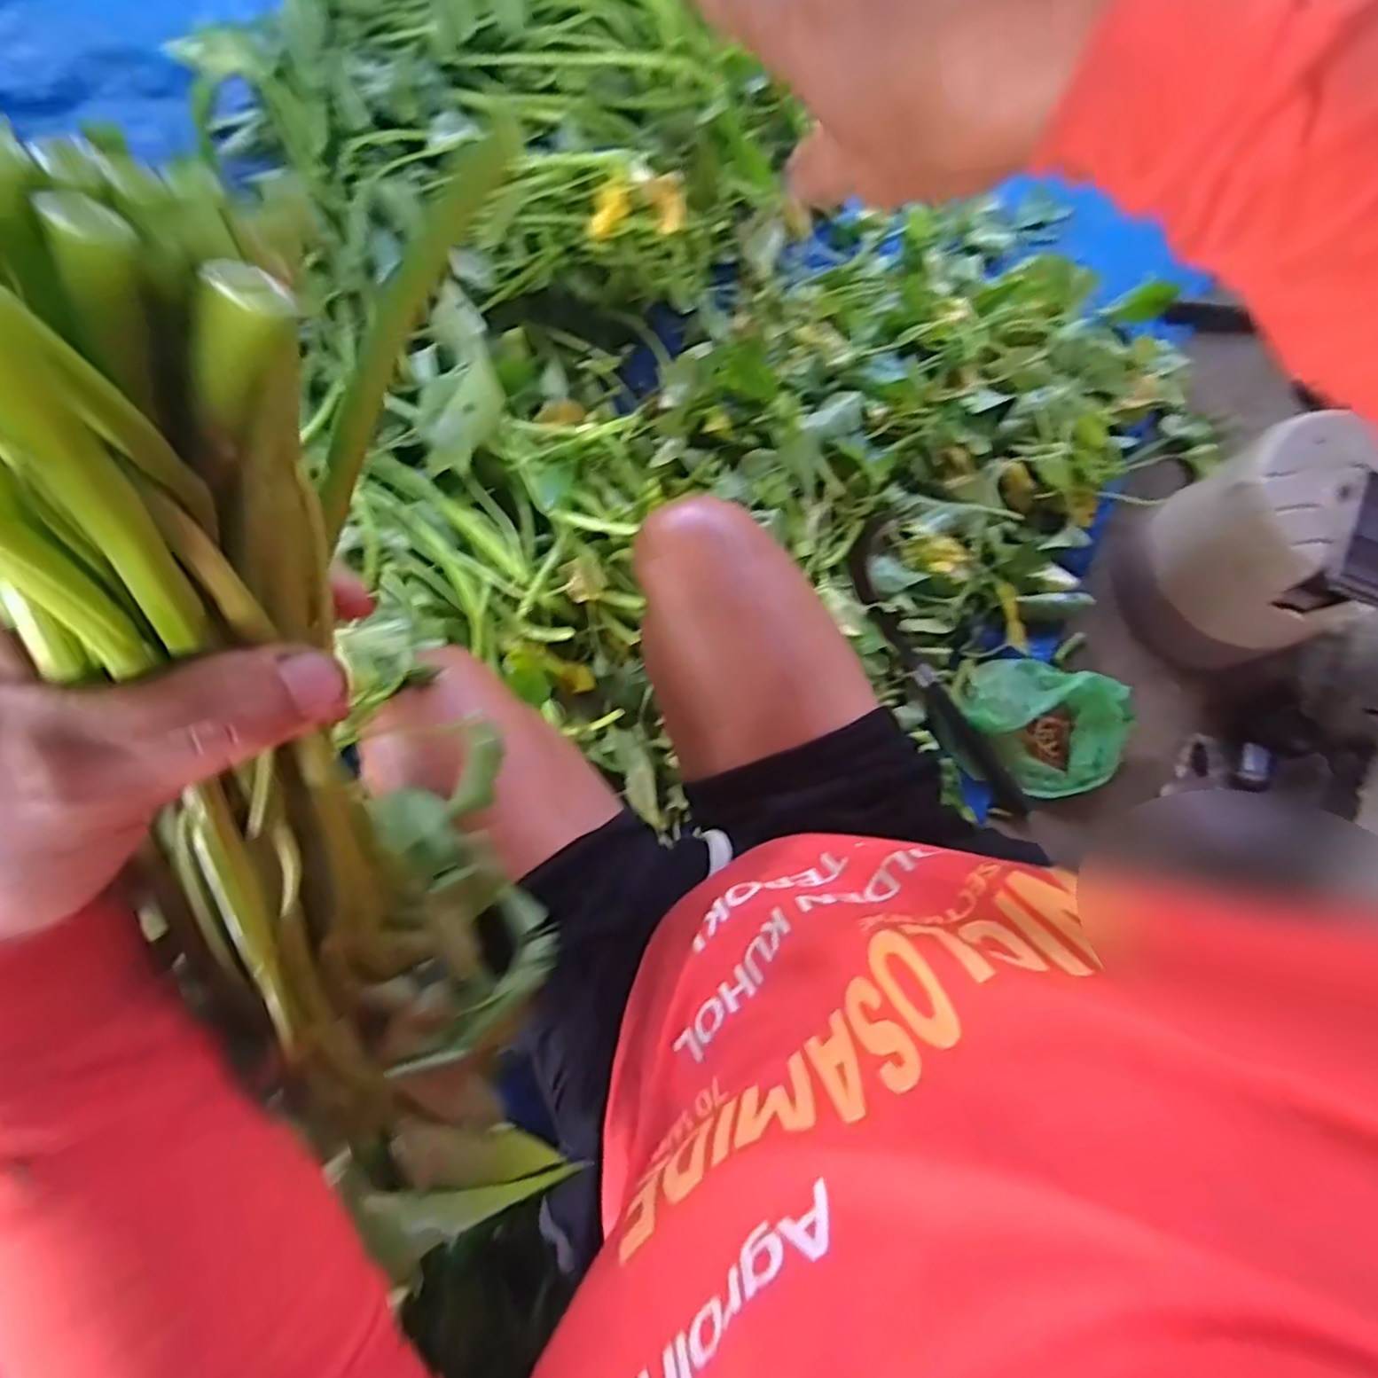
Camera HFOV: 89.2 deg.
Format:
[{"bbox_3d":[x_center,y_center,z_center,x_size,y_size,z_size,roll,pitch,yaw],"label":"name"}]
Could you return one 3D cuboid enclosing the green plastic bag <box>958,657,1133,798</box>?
[{"bbox_3d":[0.459,0.044,0.901,0.206,0.068,0.164,23,76,4],"label":"green plastic bag"}]

